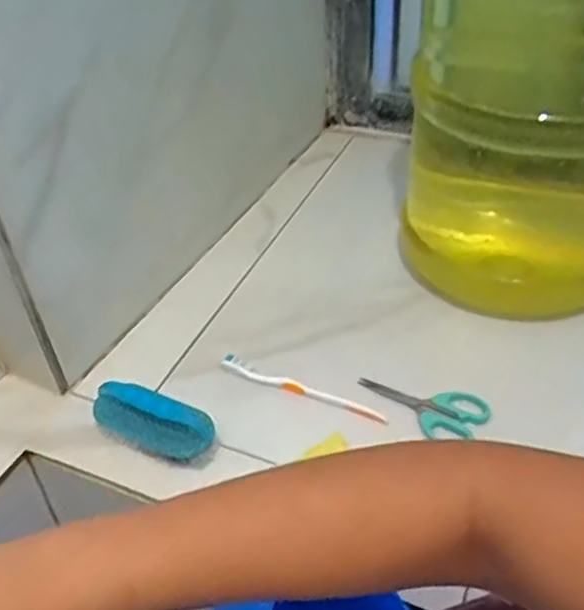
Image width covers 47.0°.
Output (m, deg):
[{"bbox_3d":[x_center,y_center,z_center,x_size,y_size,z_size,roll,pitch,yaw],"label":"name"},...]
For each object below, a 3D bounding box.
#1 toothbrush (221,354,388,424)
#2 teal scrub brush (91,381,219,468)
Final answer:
[{"bbox_3d":[0.009,0.079,0.646,0.172,0.014,0.013,17,45,22],"label":"toothbrush"},{"bbox_3d":[-0.125,0.105,0.607,0.117,0.038,0.047,17,45,22],"label":"teal scrub brush"}]

